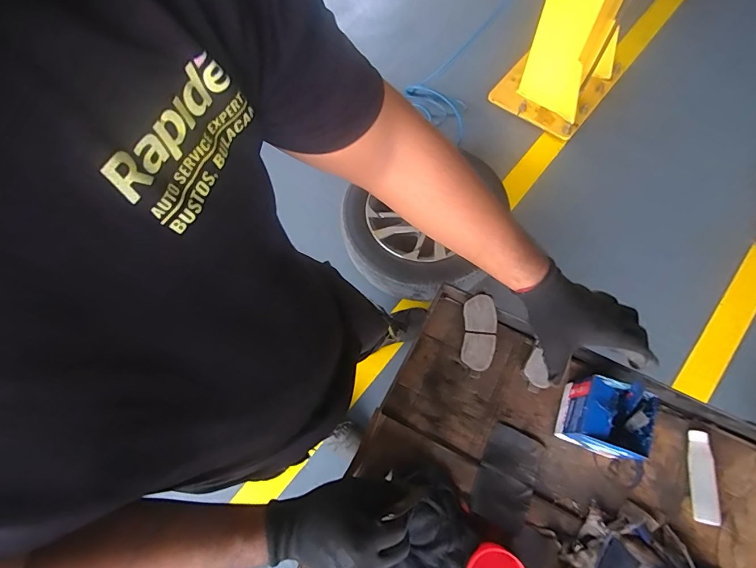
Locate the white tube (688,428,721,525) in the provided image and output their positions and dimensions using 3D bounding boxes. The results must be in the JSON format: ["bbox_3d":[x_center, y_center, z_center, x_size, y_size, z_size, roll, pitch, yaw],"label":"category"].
[{"bbox_3d":[0.405,0.240,0.505,0.024,0.013,0.104,9,69,8],"label":"white tube"}]

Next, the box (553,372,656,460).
[{"bbox_3d":[0.277,0.164,0.502,0.081,0.087,0.085,19,70,11],"label":"box"}]

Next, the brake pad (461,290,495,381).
[{"bbox_3d":[0.139,0.071,0.558,0.044,0.015,0.112,4,88,3],"label":"brake pad"}]

